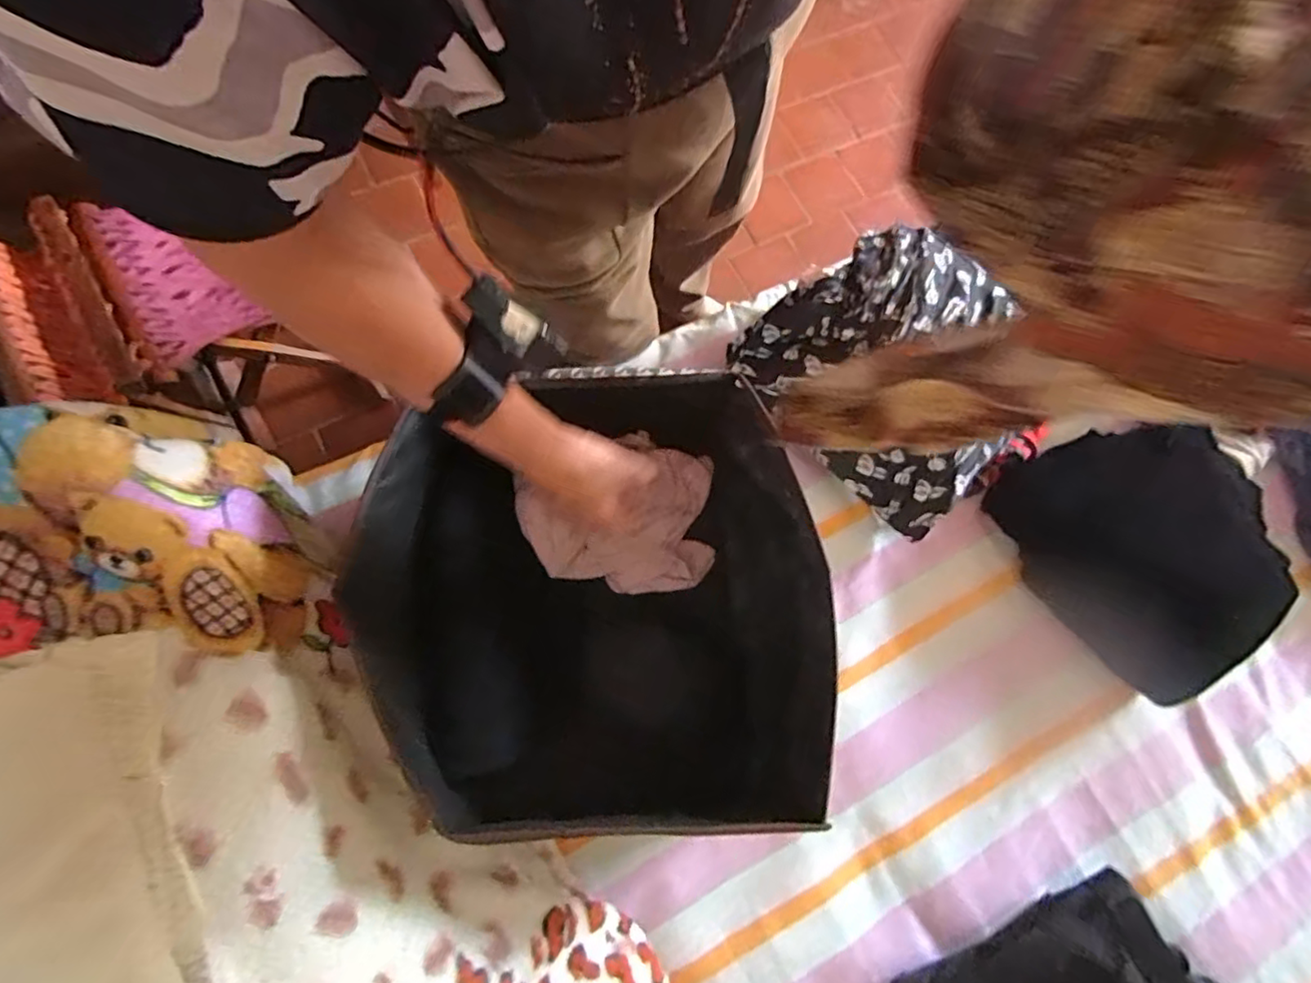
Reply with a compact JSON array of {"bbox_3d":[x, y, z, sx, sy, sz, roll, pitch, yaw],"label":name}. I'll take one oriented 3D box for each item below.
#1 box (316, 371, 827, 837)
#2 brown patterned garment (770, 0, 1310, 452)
[{"bbox_3d":[-0.054,0.098,0.623,0.373,0.240,0.429,-3,73,-3],"label":"box"},{"bbox_3d":[0.239,-0.126,0.378,0.222,0.299,0.149,22,74,4],"label":"brown patterned garment"}]

